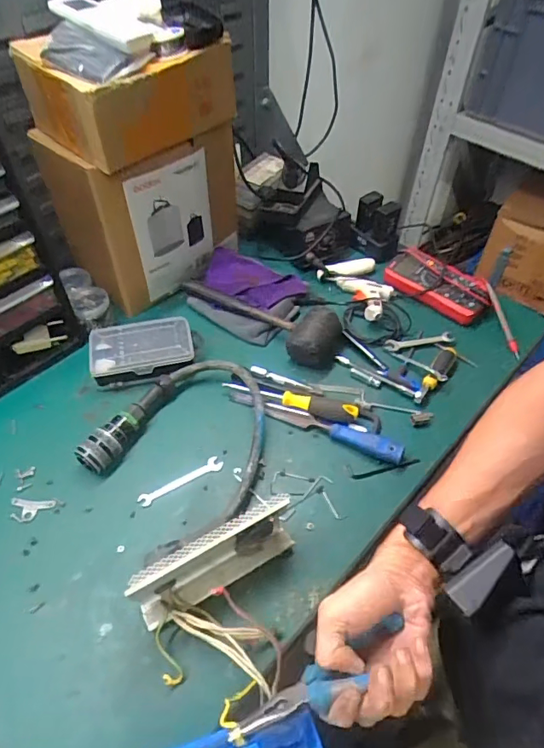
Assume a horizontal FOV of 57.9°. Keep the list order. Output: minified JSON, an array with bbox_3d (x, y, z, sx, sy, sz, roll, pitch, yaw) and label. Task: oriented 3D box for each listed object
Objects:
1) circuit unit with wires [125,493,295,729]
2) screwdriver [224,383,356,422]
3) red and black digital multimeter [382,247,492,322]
[{"bbox_3d":[-0.036,0.258,0.543,0.197,0.104,0.156,-23,56,-20],"label":"circuit unit with wires"},{"bbox_3d":[0.028,0.040,0.755,0.208,0.027,0.035,8,51,6],"label":"screwdriver"},{"bbox_3d":[0.300,-0.165,0.897,0.186,0.035,0.090,33,61,17],"label":"red and black digital multimeter"}]

